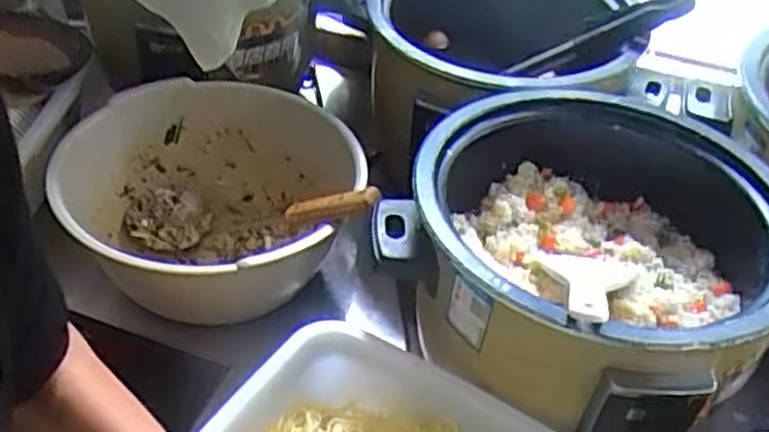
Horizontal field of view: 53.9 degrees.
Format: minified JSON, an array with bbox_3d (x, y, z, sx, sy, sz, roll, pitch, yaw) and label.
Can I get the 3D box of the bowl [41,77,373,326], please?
[{"bbox_3d":[-0.190,-0.003,0.832,0.296,0.158,0.293,2,43,-2],"label":"bowl"}]

